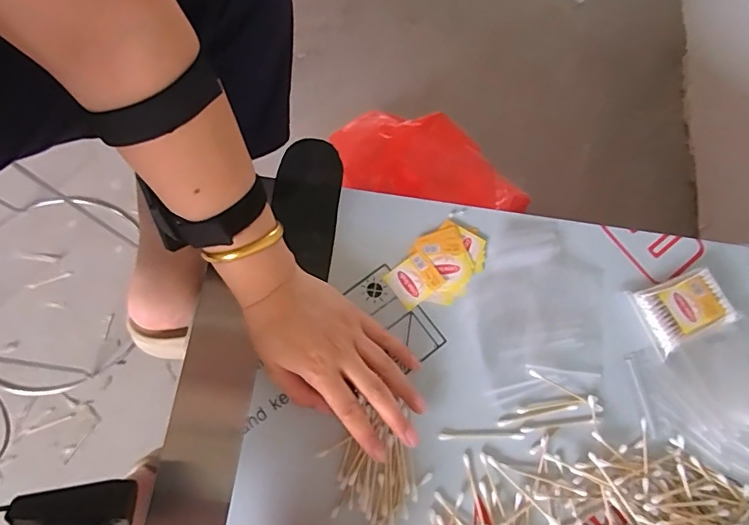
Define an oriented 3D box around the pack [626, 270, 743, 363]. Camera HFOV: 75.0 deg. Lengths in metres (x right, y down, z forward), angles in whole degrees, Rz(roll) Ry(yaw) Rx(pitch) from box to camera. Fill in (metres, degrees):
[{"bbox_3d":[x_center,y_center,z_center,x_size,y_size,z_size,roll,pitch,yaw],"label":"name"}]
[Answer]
[{"bbox_3d":[0.279,0.043,0.440,0.077,0.014,0.058,-19,74,-7],"label":"pack"}]

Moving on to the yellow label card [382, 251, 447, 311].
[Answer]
[{"bbox_3d":[0.036,0.017,0.440,0.044,0.004,0.038,-40,78,-2],"label":"yellow label card"}]

